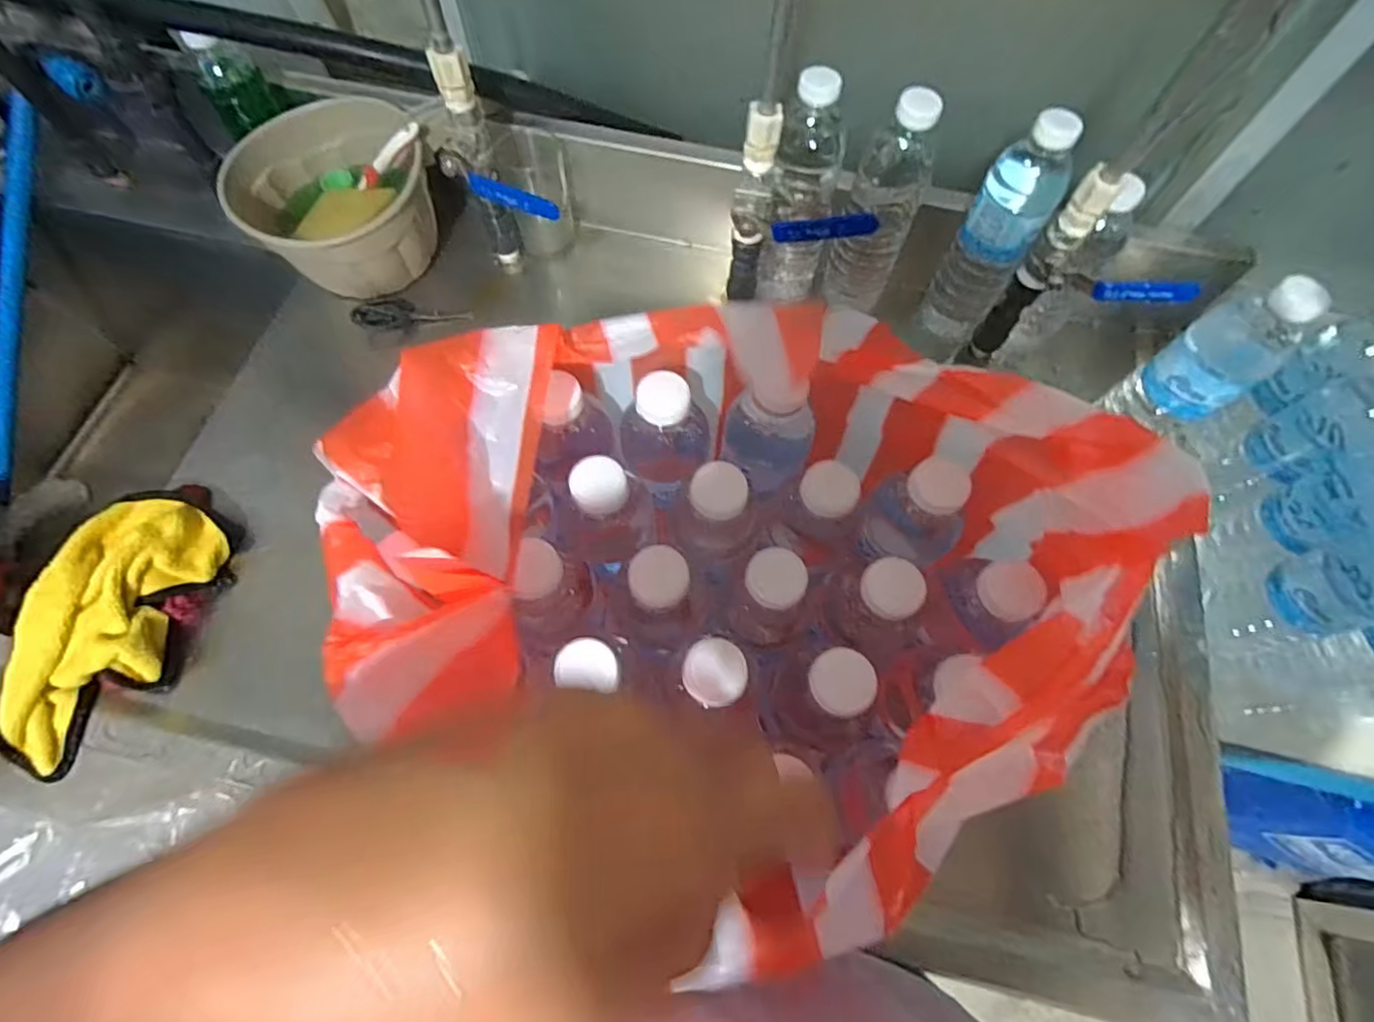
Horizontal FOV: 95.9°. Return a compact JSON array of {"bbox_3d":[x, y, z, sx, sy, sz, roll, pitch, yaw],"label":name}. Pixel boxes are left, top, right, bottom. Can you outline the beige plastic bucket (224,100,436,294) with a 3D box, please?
[{"bbox_3d":[-0.343,-0.308,0.608,0.173,0.107,0.168,1,66,-2],"label":"beige plastic bucket"}]

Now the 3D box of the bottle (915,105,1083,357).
[{"bbox_3d":[0.274,-0.237,0.555,0.064,0.222,0.067,30,68,11],"label":"bottle"}]

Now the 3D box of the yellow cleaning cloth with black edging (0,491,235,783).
[{"bbox_3d":[-0.456,0.089,0.486,0.097,0.050,0.222,15,66,4],"label":"yellow cleaning cloth with black edging"}]

